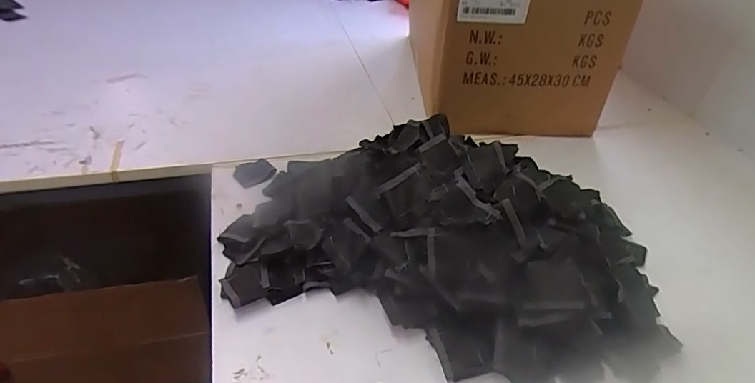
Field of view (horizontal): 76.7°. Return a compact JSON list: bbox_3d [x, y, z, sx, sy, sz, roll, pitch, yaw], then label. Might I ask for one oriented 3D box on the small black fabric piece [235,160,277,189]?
[{"bbox_3d":[-0.180,-0.027,0.690,0.050,0.011,0.055,3,39,-2],"label":"small black fabric piece"}]

